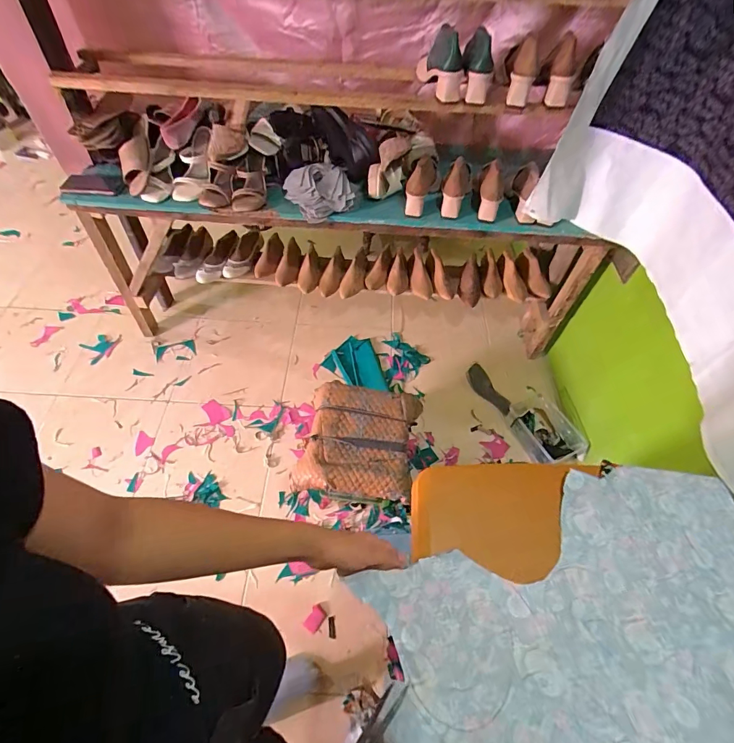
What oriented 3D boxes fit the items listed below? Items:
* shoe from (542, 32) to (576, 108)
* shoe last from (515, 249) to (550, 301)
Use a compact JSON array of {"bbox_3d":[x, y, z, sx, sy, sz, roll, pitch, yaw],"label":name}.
[{"bbox_3d":[0.489,-0.769,1.008,0.065,0.128,0.187,14,56,7],"label":"shoe"},{"bbox_3d":[0.638,-0.375,1.553,0.085,0.052,0.227,-9,71,-9],"label":"shoe last"}]

